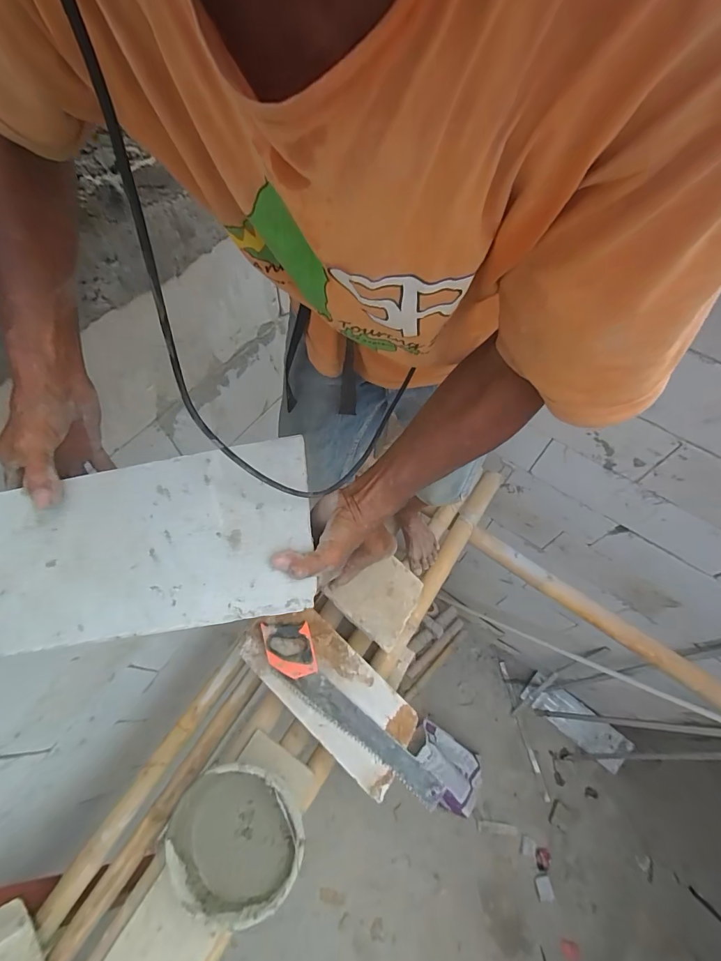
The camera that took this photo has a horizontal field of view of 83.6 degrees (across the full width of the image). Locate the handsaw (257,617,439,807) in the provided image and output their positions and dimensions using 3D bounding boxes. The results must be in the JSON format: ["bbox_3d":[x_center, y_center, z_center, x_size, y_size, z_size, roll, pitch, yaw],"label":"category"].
[{"bbox_3d":[-0.034,0.554,0.962,0.113,0.026,0.551,-40,80,-19],"label":"handsaw"}]

